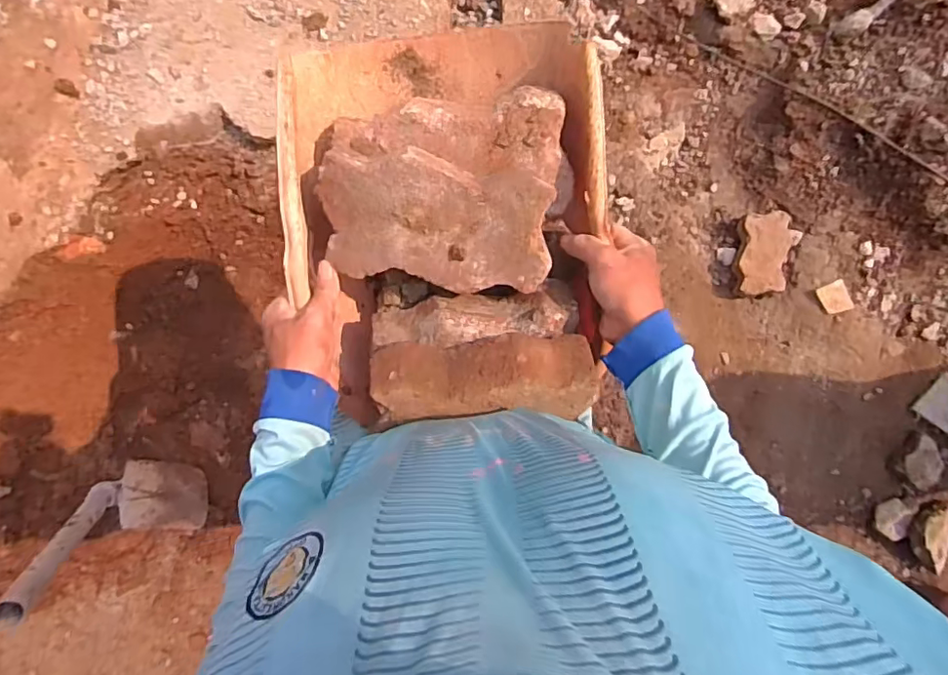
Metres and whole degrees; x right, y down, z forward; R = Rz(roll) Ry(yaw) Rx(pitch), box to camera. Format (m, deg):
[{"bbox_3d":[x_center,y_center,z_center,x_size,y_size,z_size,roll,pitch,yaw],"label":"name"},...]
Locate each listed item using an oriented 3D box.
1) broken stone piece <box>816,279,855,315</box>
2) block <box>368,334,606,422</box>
[{"bbox_3d":[0.930,-0.100,1.444,0.066,0.008,0.080,-31,90,22],"label":"broken stone piece"},{"bbox_3d":[0.010,0.035,0.502,0.197,0.038,0.074,1,88,-7],"label":"block"}]

